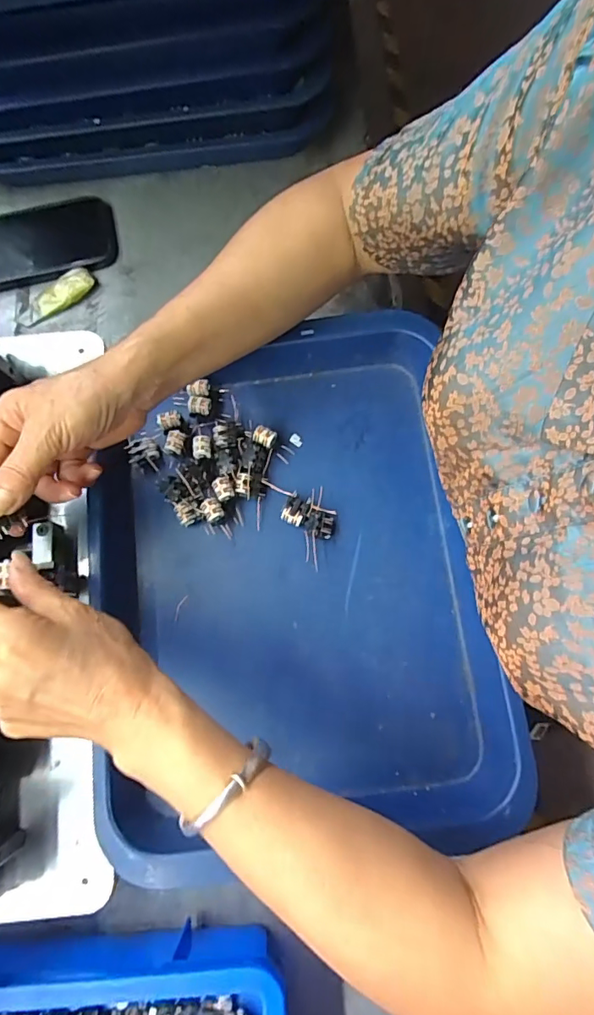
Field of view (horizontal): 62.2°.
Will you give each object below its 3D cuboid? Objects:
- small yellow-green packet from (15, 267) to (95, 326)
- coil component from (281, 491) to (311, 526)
[{"bbox_3d":[-0.239,-0.207,0.486,0.085,0.014,0.026,-29,80,7],"label":"small yellow-green packet"},{"bbox_3d":[0.000,0.001,0.393,0.019,0.011,0.025,21,80,6],"label":"coil component"}]

